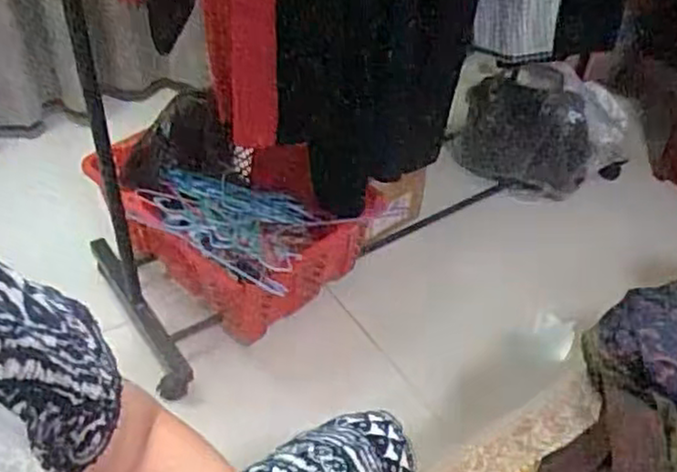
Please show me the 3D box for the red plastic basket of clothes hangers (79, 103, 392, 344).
[{"bbox_3d":[-0.221,-0.024,1.424,0.512,0.281,0.320,26,47,22],"label":"red plastic basket of clothes hangers"}]

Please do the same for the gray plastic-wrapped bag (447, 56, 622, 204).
[{"bbox_3d":[0.483,-0.258,1.741,0.409,0.286,0.183,8,43,4],"label":"gray plastic-wrapped bag"}]

